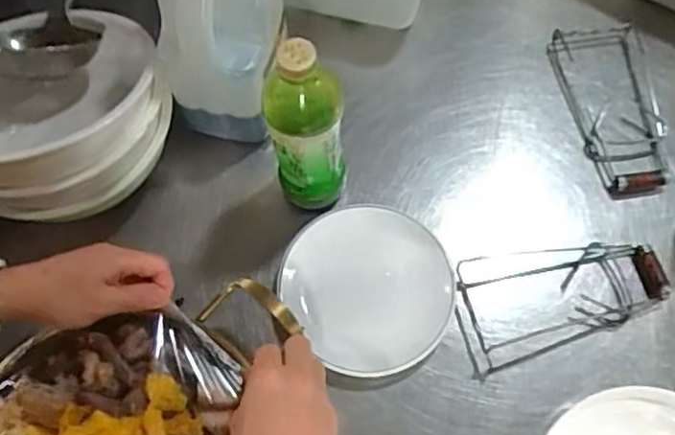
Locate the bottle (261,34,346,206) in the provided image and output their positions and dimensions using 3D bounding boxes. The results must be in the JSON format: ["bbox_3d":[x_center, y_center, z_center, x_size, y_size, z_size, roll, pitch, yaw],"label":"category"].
[{"bbox_3d":[-0.028,-0.070,0.582,0.066,0.211,0.054,-6,68,0],"label":"bottle"}]

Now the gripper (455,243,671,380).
[{"bbox_3d":[0.204,0.067,0.620,0.199,0.024,0.098,-19,69,-6],"label":"gripper"}]

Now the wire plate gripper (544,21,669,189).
[{"bbox_3d":[0.296,-0.119,0.708,0.095,0.023,0.196,-9,68,-2],"label":"wire plate gripper"}]

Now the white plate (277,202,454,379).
[{"bbox_3d":[0.031,0.064,0.625,0.151,0.022,0.156,-1,68,2],"label":"white plate"}]

